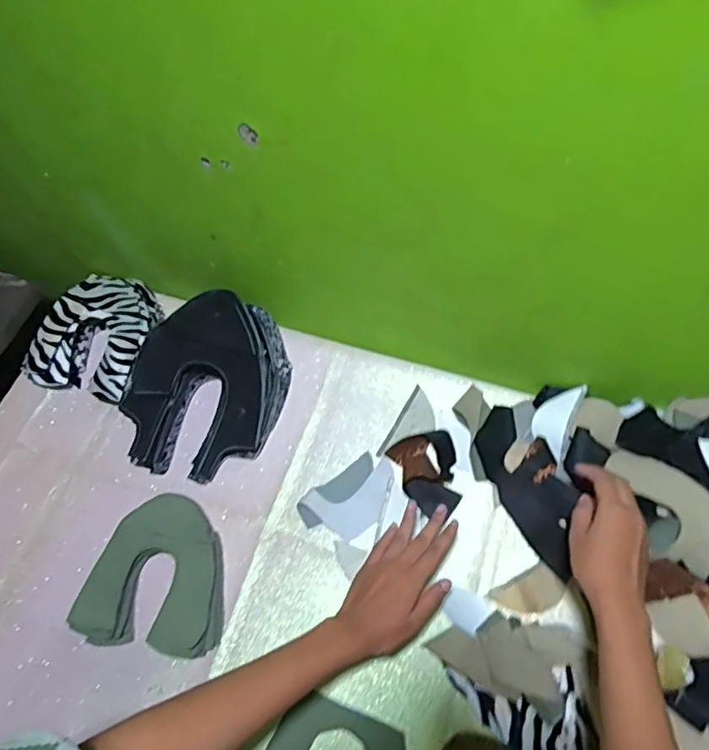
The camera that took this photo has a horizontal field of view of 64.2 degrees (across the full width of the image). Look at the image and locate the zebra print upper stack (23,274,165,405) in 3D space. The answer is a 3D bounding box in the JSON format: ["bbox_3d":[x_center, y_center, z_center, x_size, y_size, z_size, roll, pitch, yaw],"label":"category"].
[{"bbox_3d":[-0.356,-0.056,0.800,0.164,0.077,0.191,18,64,13],"label":"zebra print upper stack"}]

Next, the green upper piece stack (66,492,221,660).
[{"bbox_3d":[-0.230,0.229,0.661,0.166,0.038,0.168,5,62,7],"label":"green upper piece stack"}]

